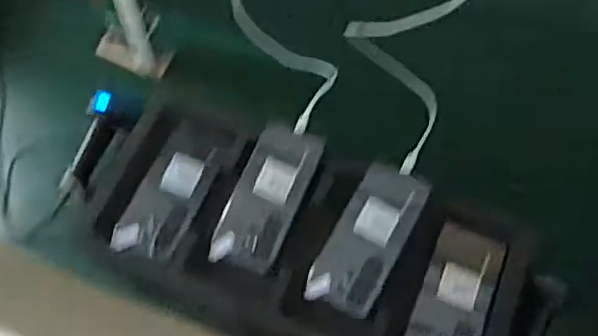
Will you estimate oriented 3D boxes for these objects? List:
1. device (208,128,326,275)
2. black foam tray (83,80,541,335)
[{"bbox_3d":[-0.037,0.033,0.677,0.079,0.020,0.171,20,67,8],"label":"device"},{"bbox_3d":[0.007,0.088,0.667,0.495,0.056,0.224,22,67,9],"label":"black foam tray"}]

